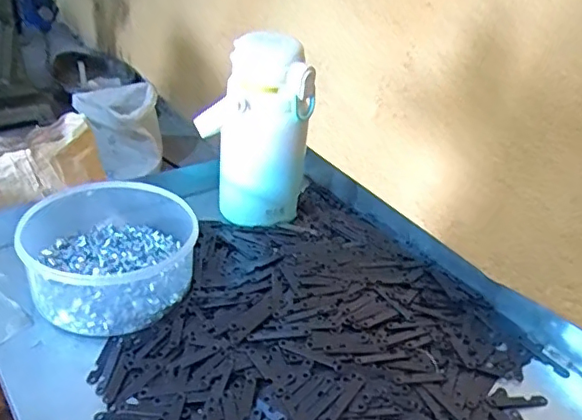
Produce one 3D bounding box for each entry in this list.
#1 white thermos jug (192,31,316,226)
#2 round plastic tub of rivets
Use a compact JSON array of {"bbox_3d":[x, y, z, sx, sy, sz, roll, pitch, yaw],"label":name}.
[{"bbox_3d":[-0.038,-0.082,0.617,0.078,0.184,0.095,-23,42,-36],"label":"white thermos jug"},{"bbox_3d":[-0.163,0.030,0.546,0.137,0.069,0.165,1,33,-6],"label":"round plastic tub of rivets"}]

